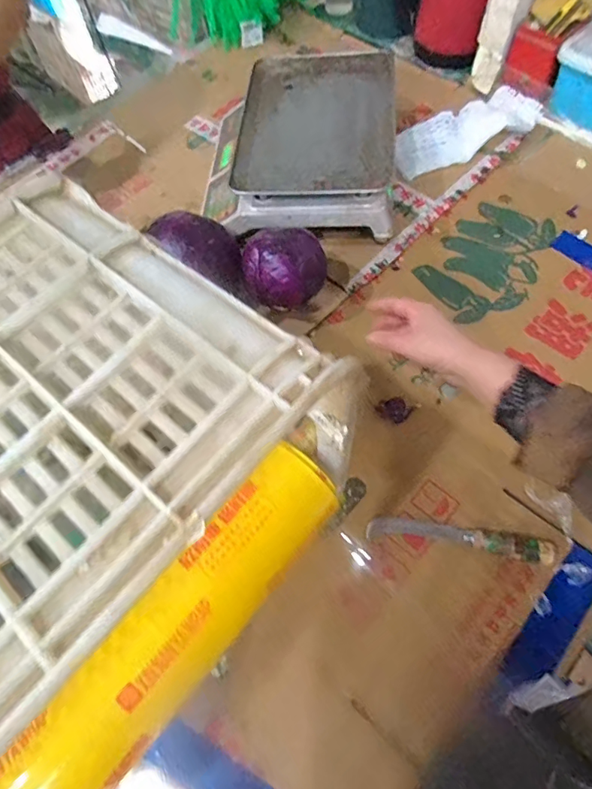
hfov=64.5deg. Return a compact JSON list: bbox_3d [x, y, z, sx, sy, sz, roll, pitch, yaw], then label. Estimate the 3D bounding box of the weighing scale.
[{"bbox_3d":[0.005,-0.416,0.798,0.312,0.125,0.347,2,64,5],"label":"weighing scale"}]

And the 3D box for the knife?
[{"bbox_3d":[0.191,0.167,0.547,0.210,0.028,0.028,9,64,7],"label":"knife"}]

